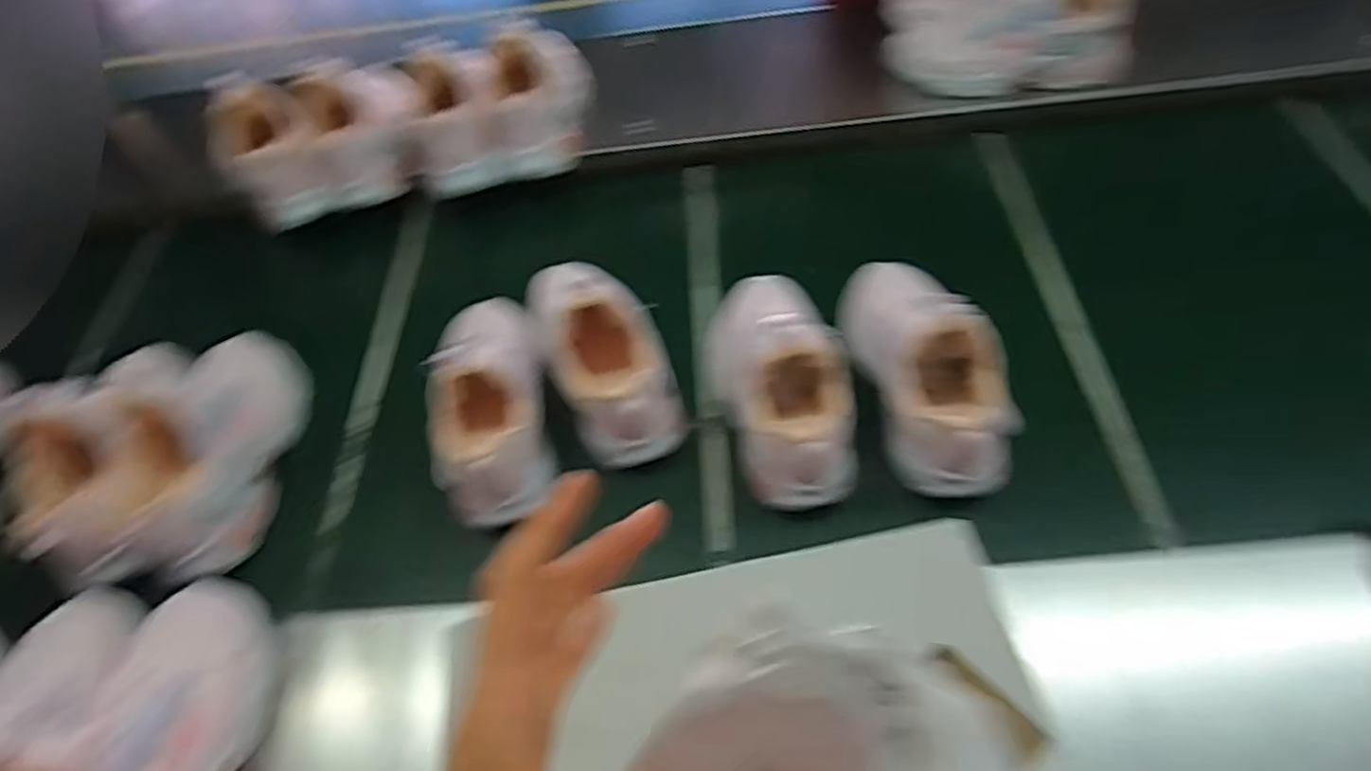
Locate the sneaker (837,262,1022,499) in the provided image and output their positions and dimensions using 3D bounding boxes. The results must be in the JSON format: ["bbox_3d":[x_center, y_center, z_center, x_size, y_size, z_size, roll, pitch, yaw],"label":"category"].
[{"bbox_3d":[0.182,-0.031,0.559,0.084,0.107,0.214,-14,55,-4],"label":"sneaker"}]

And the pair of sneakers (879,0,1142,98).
[{"bbox_3d":[0.337,-0.382,0.766,0.221,0.094,0.117,-5,55,2],"label":"pair of sneakers"}]

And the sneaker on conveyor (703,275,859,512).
[{"bbox_3d":[0.071,-0.016,0.571,0.093,0.108,0.211,-9,55,-1],"label":"sneaker on conveyor"}]

